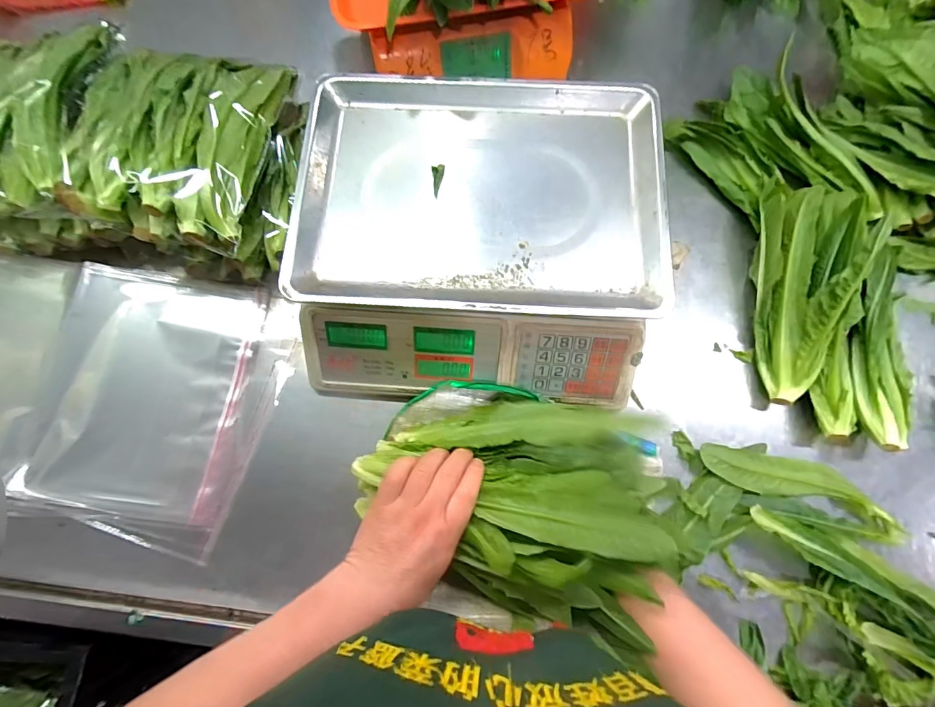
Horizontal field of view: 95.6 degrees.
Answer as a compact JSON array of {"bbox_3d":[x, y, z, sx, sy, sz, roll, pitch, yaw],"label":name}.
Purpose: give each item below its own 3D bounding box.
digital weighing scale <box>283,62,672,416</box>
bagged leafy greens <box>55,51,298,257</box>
[{"bbox_3d":[0.010,-0.115,0.430,0.335,0.100,0.301,3,76,0],"label":"digital weighing scale"},{"bbox_3d":[-0.299,-0.223,0.430,0.177,0.043,0.222,8,76,1],"label":"bagged leafy greens"}]

